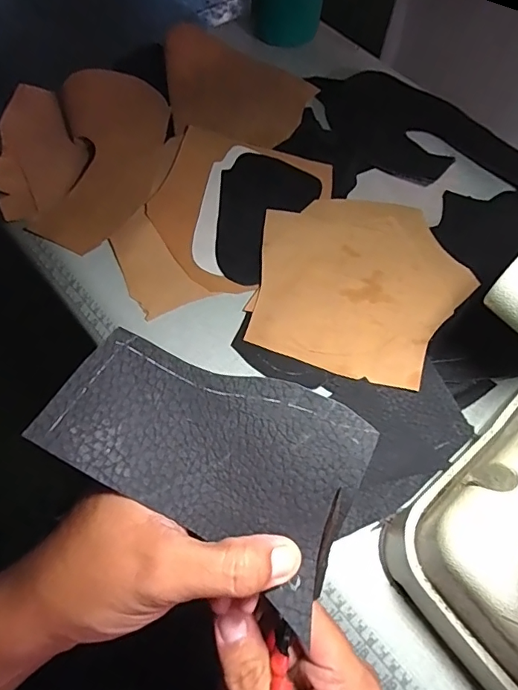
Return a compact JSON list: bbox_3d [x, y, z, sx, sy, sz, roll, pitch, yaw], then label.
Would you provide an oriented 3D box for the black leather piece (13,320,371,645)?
[{"bbox_3d":[-0.015,0.047,0.227,0.148,0.015,0.091,39,83,-2],"label":"black leather piece"}]

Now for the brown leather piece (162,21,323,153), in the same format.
[{"bbox_3d":[-0.035,-0.278,0.528,0.169,0.010,0.151,25,62,1],"label":"brown leather piece"}]

